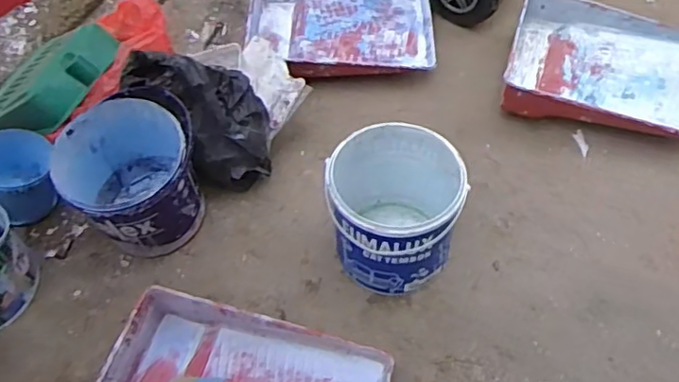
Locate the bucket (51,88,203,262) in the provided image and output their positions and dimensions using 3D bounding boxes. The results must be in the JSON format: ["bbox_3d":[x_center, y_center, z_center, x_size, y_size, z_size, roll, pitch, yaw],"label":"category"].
[{"bbox_3d":[-0.321,-0.015,0.965,0.205,0.212,0.207,-2,52,2],"label":"bucket"}]

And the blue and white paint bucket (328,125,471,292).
[{"bbox_3d":[0.082,0.034,0.892,0.184,0.196,0.183,-2,52,2],"label":"blue and white paint bucket"}]

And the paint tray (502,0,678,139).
[{"bbox_3d":[0.511,-0.230,1.126,0.379,0.085,0.319,15,55,14],"label":"paint tray"}]

